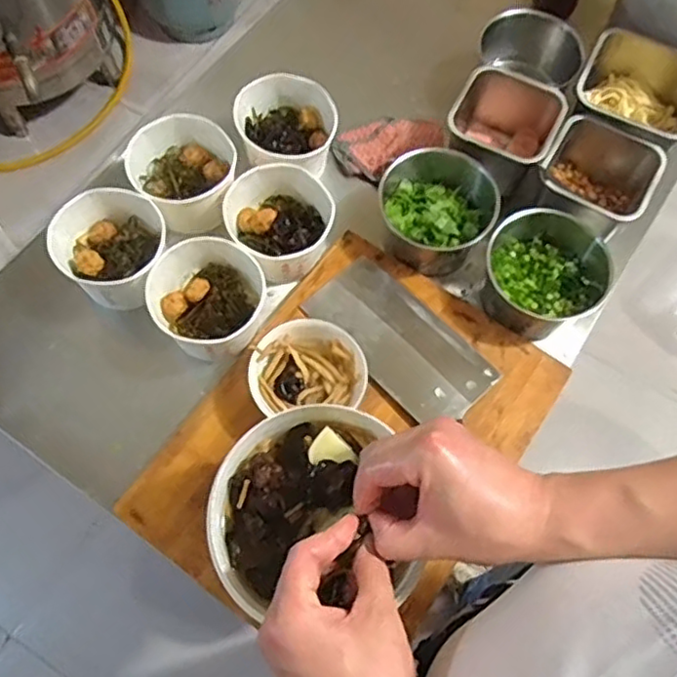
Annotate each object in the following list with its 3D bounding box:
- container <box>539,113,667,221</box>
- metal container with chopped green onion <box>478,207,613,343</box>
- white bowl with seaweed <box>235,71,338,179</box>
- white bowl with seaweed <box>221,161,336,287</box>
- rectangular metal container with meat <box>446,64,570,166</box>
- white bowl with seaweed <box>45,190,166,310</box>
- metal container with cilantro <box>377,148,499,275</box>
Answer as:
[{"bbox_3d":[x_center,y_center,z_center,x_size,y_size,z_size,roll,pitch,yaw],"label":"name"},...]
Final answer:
[{"bbox_3d":[0.296,-0.178,0.762,0.122,0.091,0.119,29,69,10],"label":"container"},{"bbox_3d":[0.227,-0.067,0.729,0.135,0.076,0.125,1,67,-2],"label":"metal container with chopped green onion"},{"bbox_3d":[-0.062,-0.246,0.780,0.116,0.065,0.116,1,67,-2],"label":"white bowl with seaweed"},{"bbox_3d":[-0.066,-0.130,0.734,0.115,0.067,0.123,1,67,-2],"label":"white bowl with seaweed"},{"bbox_3d":[0.191,-0.247,0.786,0.127,0.091,0.120,27,69,9],"label":"rectangular metal container with meat"},{"bbox_3d":[-0.242,-0.098,0.709,0.114,0.070,0.117,1,67,-2],"label":"white bowl with seaweed"},{"bbox_3d":[0.110,-0.152,0.750,0.122,0.072,0.134,1,67,-2],"label":"metal container with cilantro"}]

